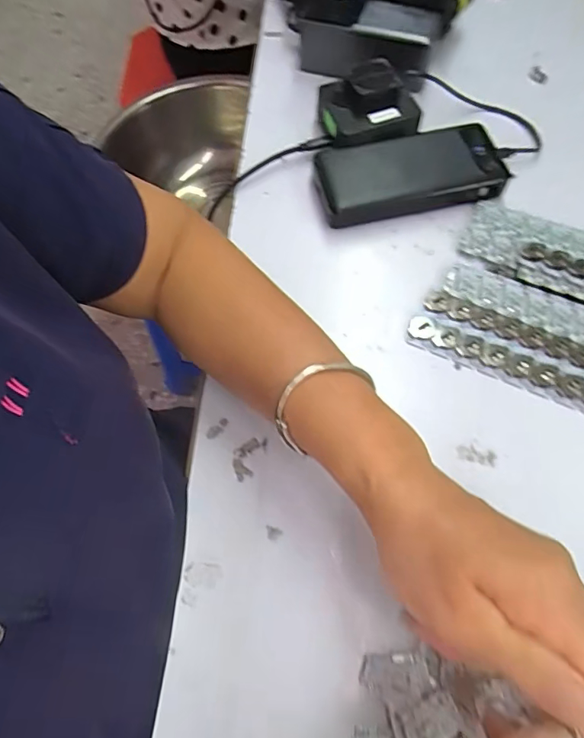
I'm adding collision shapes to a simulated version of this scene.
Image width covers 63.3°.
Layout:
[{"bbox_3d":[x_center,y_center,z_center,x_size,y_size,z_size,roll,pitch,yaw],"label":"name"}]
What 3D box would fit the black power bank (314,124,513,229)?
[{"bbox_3d":[0.099,-0.169,0.407,0.153,0.027,0.070,-12,65,-4],"label":"black power bank"}]

